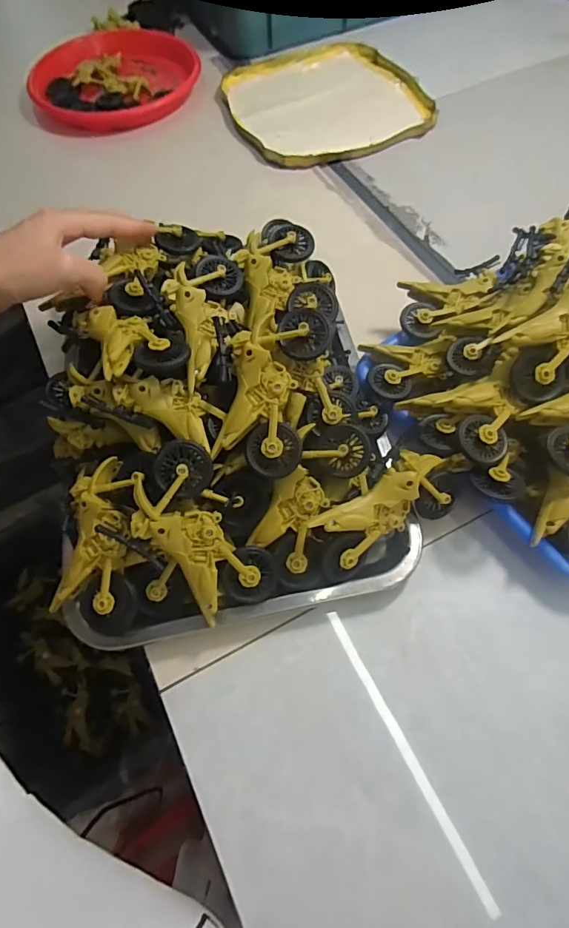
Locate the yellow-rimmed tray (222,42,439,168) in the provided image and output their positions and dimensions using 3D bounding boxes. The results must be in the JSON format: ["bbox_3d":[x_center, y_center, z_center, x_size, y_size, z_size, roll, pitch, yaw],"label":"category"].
[{"bbox_3d":[0.054,-0.520,0.661,0.255,0.012,0.276,-17,64,-7],"label":"yellow-rimmed tray"}]

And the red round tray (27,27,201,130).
[{"bbox_3d":[-0.250,-0.577,0.690,0.230,0.035,0.230,-1,63,1],"label":"red round tray"}]

